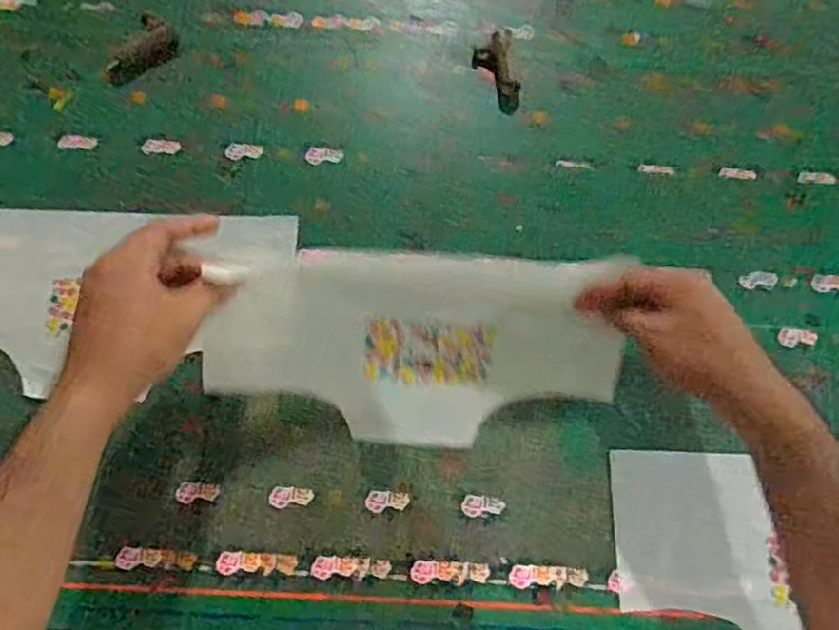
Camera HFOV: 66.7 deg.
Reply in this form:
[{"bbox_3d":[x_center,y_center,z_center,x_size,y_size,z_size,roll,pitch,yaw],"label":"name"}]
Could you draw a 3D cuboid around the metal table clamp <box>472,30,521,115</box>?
[{"bbox_3d":[0.073,-0.231,0.604,0.039,0.016,0.083,-4,72,-3],"label":"metal table clamp"}]

